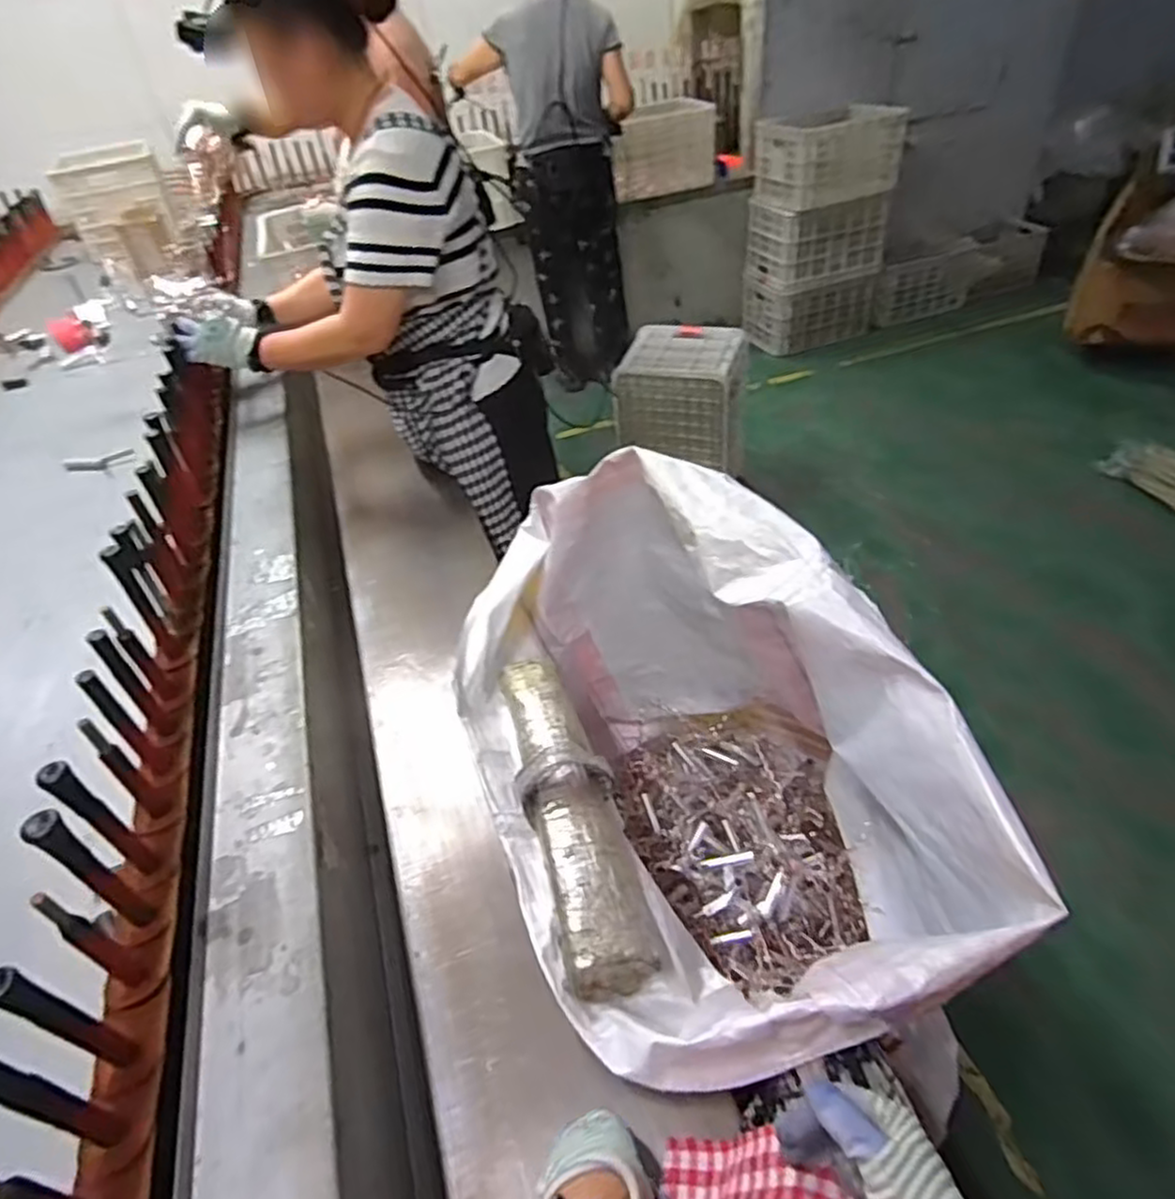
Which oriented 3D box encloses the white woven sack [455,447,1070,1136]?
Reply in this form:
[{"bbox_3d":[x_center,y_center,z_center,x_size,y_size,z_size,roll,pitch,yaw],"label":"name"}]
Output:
[{"bbox_3d":[0.120,0.249,0.968,0.472,0.645,0.714,-11,47,-4],"label":"white woven sack"}]

